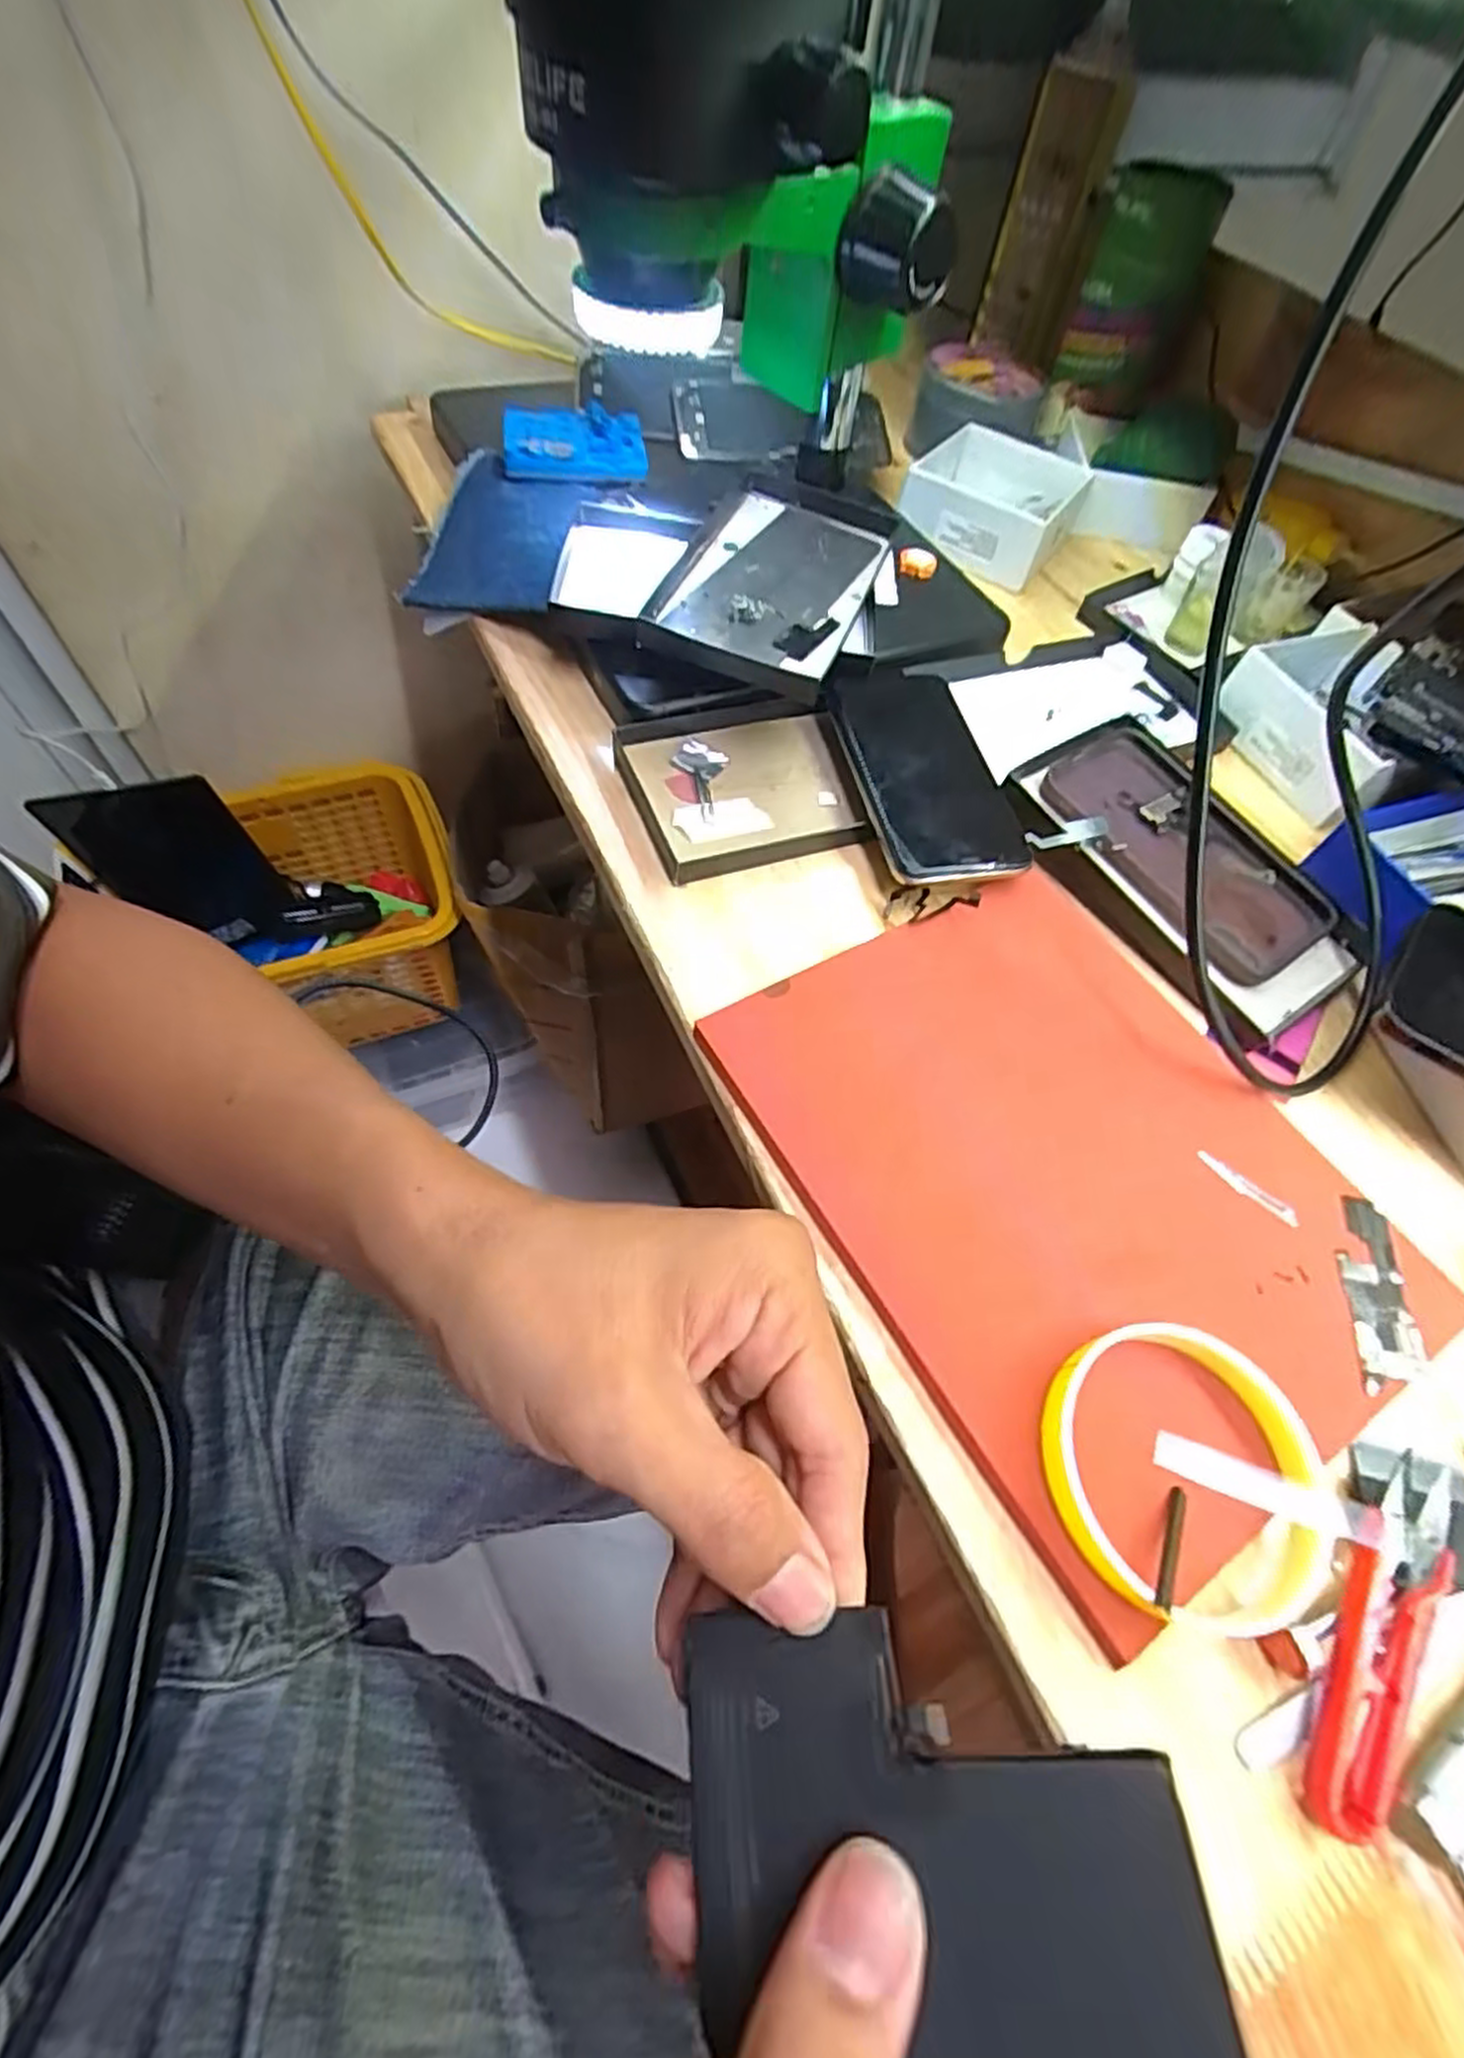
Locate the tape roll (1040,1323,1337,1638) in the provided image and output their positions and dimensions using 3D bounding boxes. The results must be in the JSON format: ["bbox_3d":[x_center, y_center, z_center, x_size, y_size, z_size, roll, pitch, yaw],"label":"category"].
[{"bbox_3d":[0.140,0.137,0.243,0.078,0.020,0.082,3,58,-5],"label":"tape roll"}]

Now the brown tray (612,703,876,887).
[{"bbox_3d":[0.009,-0.128,0.407,0.119,0.015,0.100,-14,61,-15],"label":"brown tray"}]

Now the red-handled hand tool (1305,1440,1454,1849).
[{"bbox_3d":[0.188,0.175,0.227,0.027,0.021,0.100,34,61,13],"label":"red-handled hand tool"}]

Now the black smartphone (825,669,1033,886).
[{"bbox_3d":[0.099,-0.134,0.403,0.076,0.012,0.150,-8,60,-13],"label":"black smartphone"}]

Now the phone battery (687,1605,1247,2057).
[{"bbox_3d":[0.035,0.148,0.144,0.089,0.004,0.062,-11,62,13],"label":"phone battery"}]

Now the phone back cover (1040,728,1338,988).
[{"bbox_3d":[0.225,-0.088,0.395,0.089,0.016,0.148,-32,73,-22],"label":"phone back cover"}]

